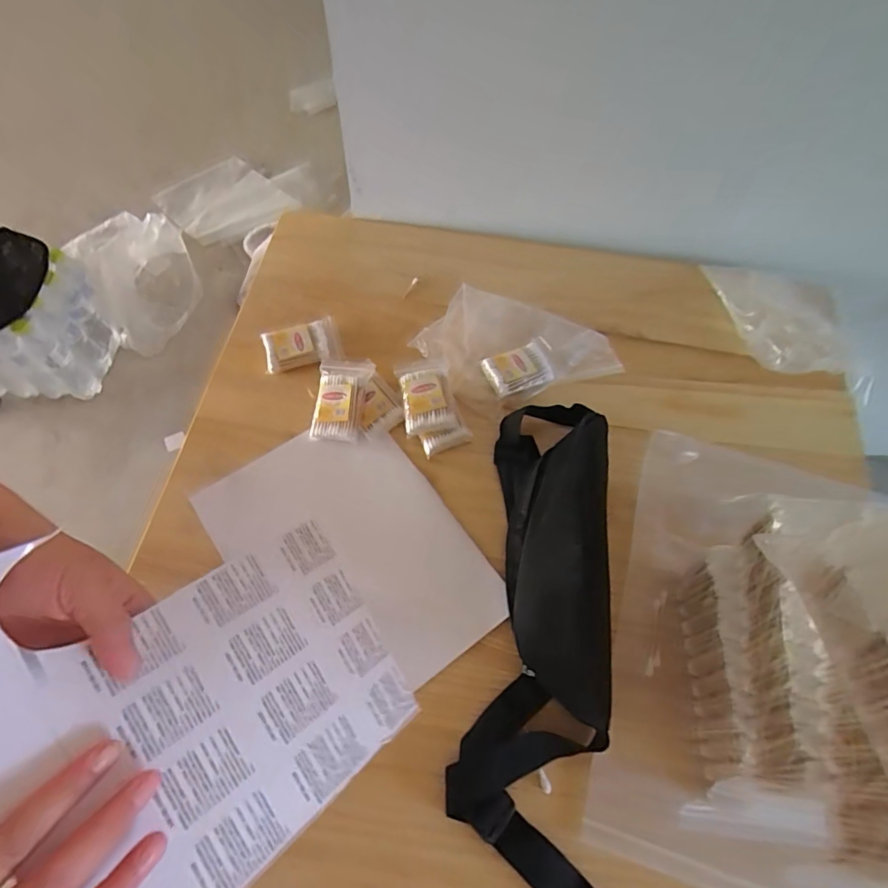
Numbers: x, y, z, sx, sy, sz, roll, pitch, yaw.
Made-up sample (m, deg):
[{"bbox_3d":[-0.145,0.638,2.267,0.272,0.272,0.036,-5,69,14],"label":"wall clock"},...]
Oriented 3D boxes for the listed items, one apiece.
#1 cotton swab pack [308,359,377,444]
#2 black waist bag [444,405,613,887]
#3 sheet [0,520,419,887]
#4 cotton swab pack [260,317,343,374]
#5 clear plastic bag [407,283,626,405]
[{"bbox_3d":[-0.120,-0.056,0.583,0.061,0.028,0.103,5,64,3],"label":"cotton swab pack"},{"bbox_3d":[0.089,0.165,0.468,0.130,0.048,0.455,5,64,3],"label":"black waist bag"},{"bbox_3d":[-0.137,0.136,0.297,0.206,0.011,0.210,-27,83,-41],"label":"sheet"},{"bbox_3d":[-0.178,-0.122,0.618,0.088,0.014,0.064,-17,65,-8],"label":"cotton swab pack"},{"bbox_3d":[0.082,-0.108,0.611,0.217,0.030,0.163,31,68,15],"label":"clear plastic bag"}]

